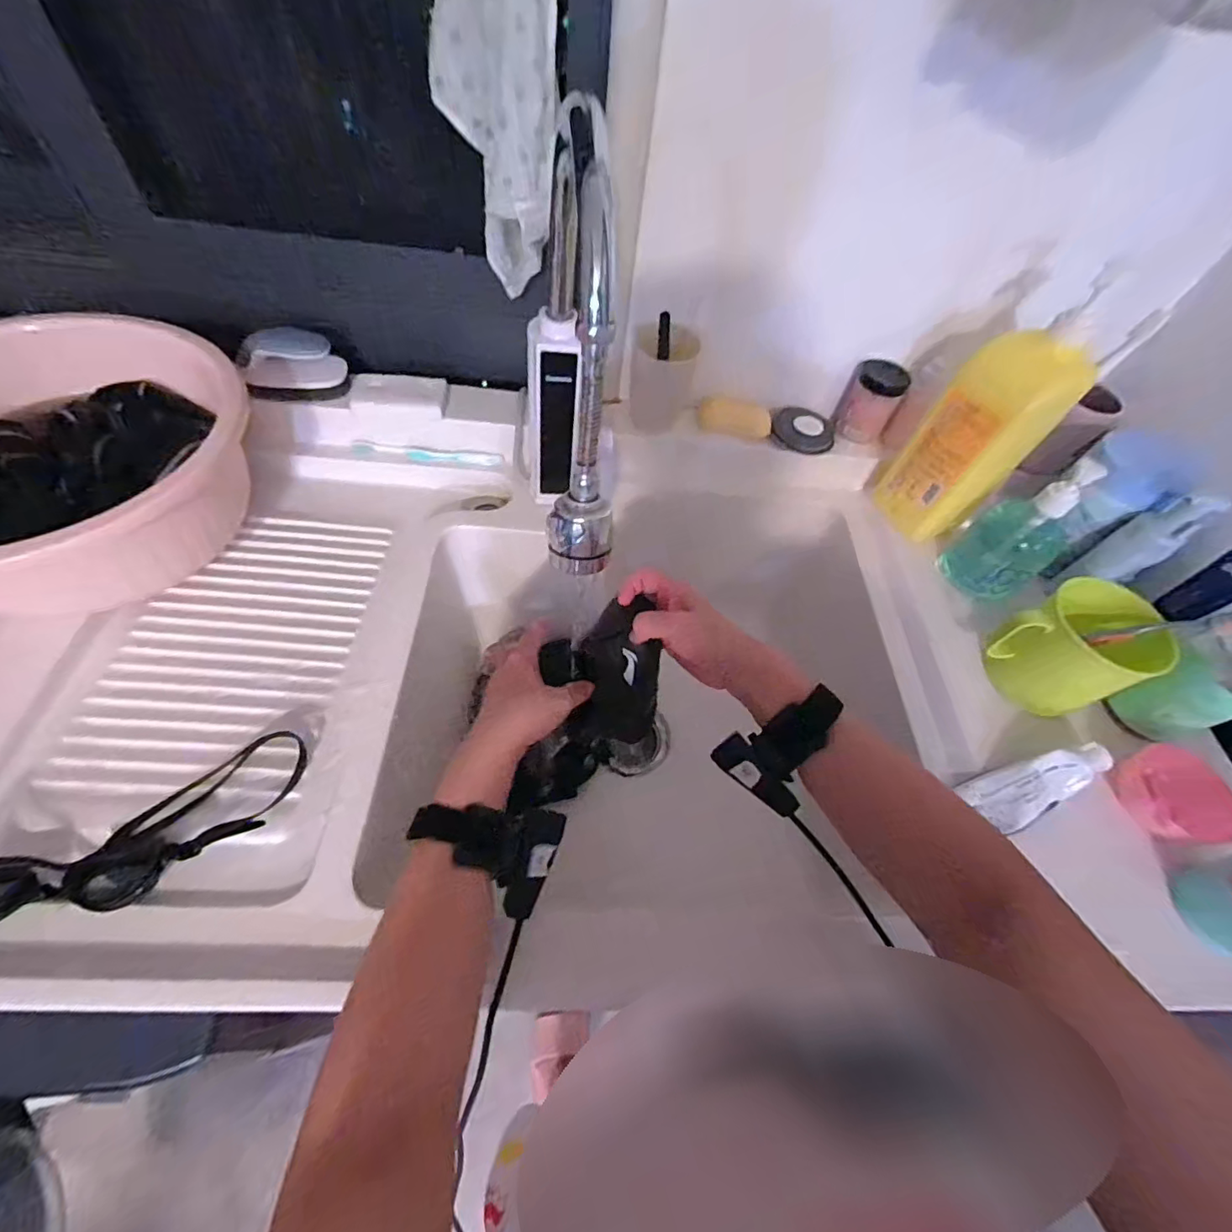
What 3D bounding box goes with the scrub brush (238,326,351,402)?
[{"bbox_3d":[-0.367,-0.283,0.601,0.104,0.062,0.044,-8,59,-13],"label":"scrub brush"}]

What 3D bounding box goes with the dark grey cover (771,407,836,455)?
[{"bbox_3d":[0.240,-0.239,0.672,0.079,0.022,0.062,24,57,11],"label":"dark grey cover"}]

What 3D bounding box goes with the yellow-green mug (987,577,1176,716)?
[{"bbox_3d":[0.441,0.034,0.516,0.096,0.111,0.097,-22,63,-20],"label":"yellow-green mug"}]

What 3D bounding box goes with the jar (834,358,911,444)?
[{"bbox_3d":[0.317,-0.265,0.664,0.063,0.086,0.053,30,59,12],"label":"jar"}]

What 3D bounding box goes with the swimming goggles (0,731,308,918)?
[{"bbox_3d":[-0.358,0.165,0.394,0.232,0.050,0.074,-25,64,-21],"label":"swimming goggles"}]

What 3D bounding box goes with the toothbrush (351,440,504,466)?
[{"bbox_3d":[-0.232,-0.199,0.653,0.177,0.016,0.016,1,56,-4],"label":"toothbrush"}]

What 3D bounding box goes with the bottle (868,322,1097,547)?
[{"bbox_3d":[0.385,-0.184,0.578,0.066,0.246,0.095,-22,63,-20],"label":"bottle"}]

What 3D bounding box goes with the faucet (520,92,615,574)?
[{"bbox_3d":[-0.050,-0.171,0.449,0.058,0.287,0.269,-4,58,-10],"label":"faucet"}]

